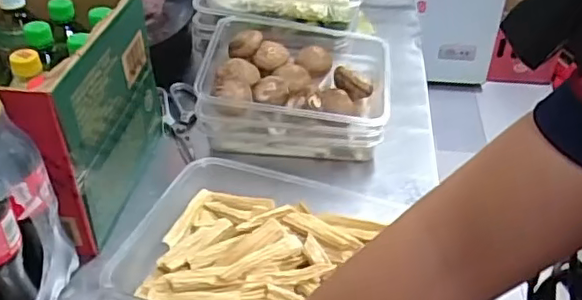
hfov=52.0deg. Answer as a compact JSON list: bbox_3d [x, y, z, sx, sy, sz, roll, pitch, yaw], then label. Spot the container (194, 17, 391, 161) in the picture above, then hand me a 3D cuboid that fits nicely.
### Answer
[{"bbox_3d":[0.009,-0.099,0.882,0.260,0.095,0.211,4,39,4],"label":"container"}]

